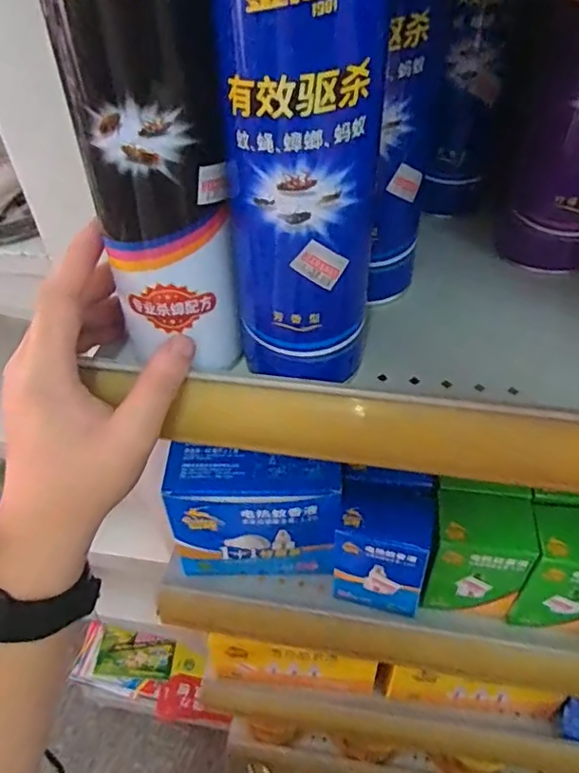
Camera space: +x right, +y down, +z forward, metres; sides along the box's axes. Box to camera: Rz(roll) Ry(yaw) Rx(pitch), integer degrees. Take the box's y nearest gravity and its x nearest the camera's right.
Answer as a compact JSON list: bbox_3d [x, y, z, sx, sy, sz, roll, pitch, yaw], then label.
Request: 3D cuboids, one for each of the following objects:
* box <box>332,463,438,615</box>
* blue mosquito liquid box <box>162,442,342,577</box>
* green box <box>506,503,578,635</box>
[{"bbox_3d":[0.074,0.119,0.446,0.069,0.093,0.071,7,47,9],"label":"box"},{"bbox_3d":[-0.026,0.104,0.455,0.127,0.119,0.047,0,46,3],"label":"blue mosquito liquid box"},{"bbox_3d":[0.209,0.135,0.425,0.069,0.098,0.059,3,46,6],"label":"green box"}]

